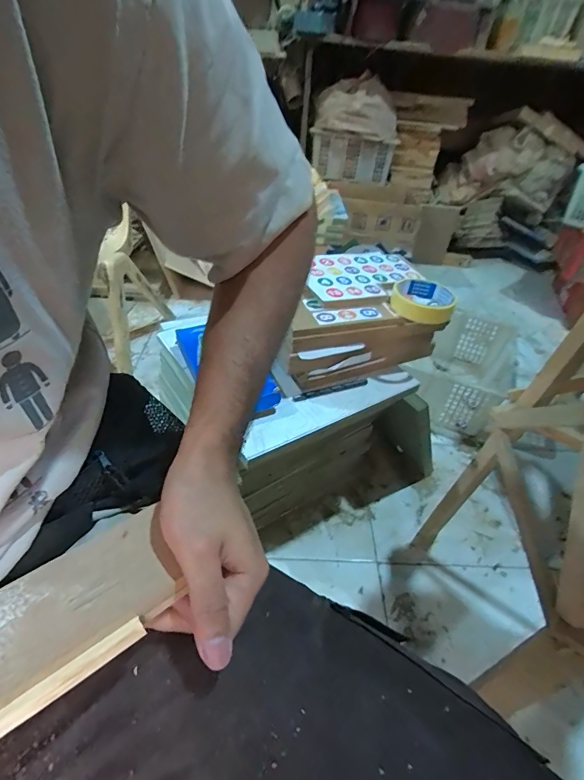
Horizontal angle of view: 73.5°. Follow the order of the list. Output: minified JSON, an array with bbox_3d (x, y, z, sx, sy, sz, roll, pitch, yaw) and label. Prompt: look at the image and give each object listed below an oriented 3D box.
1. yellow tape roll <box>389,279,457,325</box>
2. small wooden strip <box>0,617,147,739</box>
[{"bbox_3d":[0.189,-0.132,0.565,0.087,0.033,0.099,18,42,14],"label":"yellow tape roll"},{"bbox_3d":[-0.108,0.136,0.183,0.077,0.008,0.009,-26,50,-32],"label":"small wooden strip"}]

